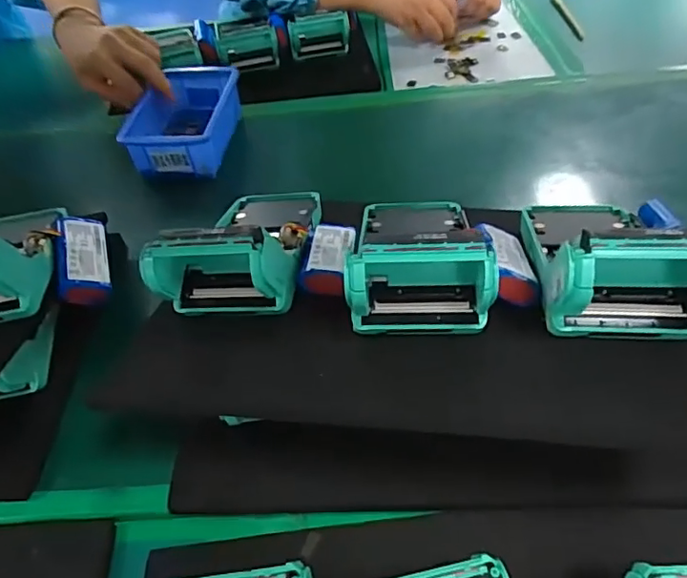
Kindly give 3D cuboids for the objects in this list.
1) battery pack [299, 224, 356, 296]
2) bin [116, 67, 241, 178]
[{"bbox_3d":[-0.011,-0.023,0.376,0.032,0.017,0.061,5,50,8],"label":"battery pack"},{"bbox_3d":[-0.172,-0.185,0.609,0.099,0.058,0.153,1,50,7],"label":"bin"}]

